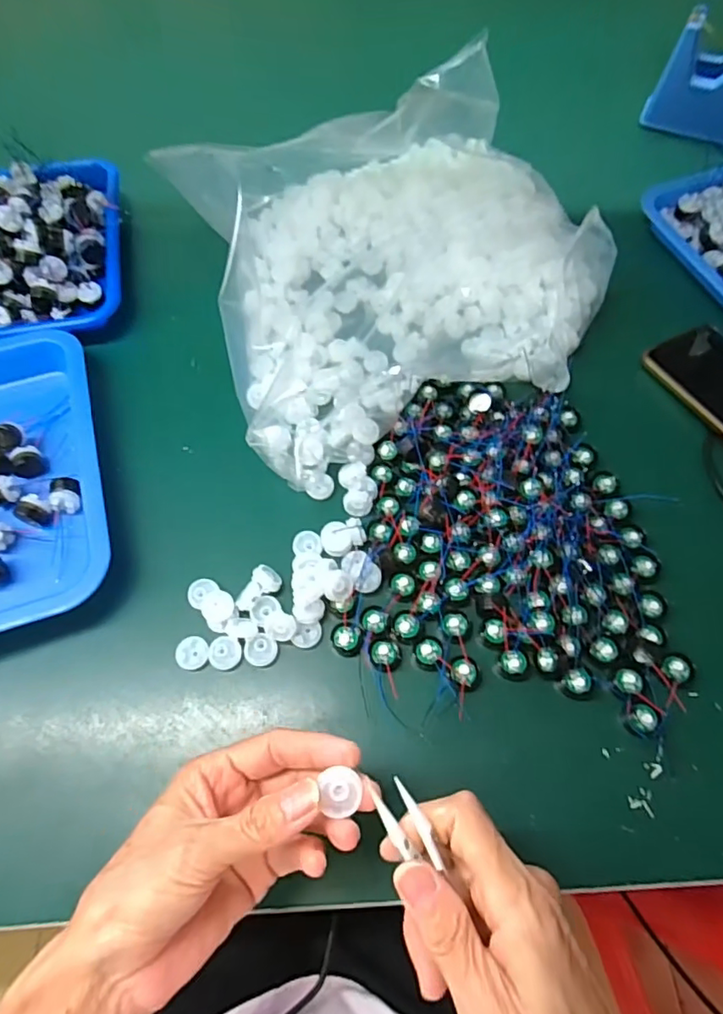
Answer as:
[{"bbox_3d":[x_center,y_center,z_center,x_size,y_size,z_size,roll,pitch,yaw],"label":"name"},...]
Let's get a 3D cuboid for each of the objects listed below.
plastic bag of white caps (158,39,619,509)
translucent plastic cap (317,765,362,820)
[{"bbox_3d":[0.026,-0.252,0.473,0.341,0.105,0.385,-21,65,-10],"label":"plastic bag of white caps"},{"bbox_3d":[-0.008,0.126,0.243,0.018,0.006,0.018,26,66,13],"label":"translucent plastic cap"}]

